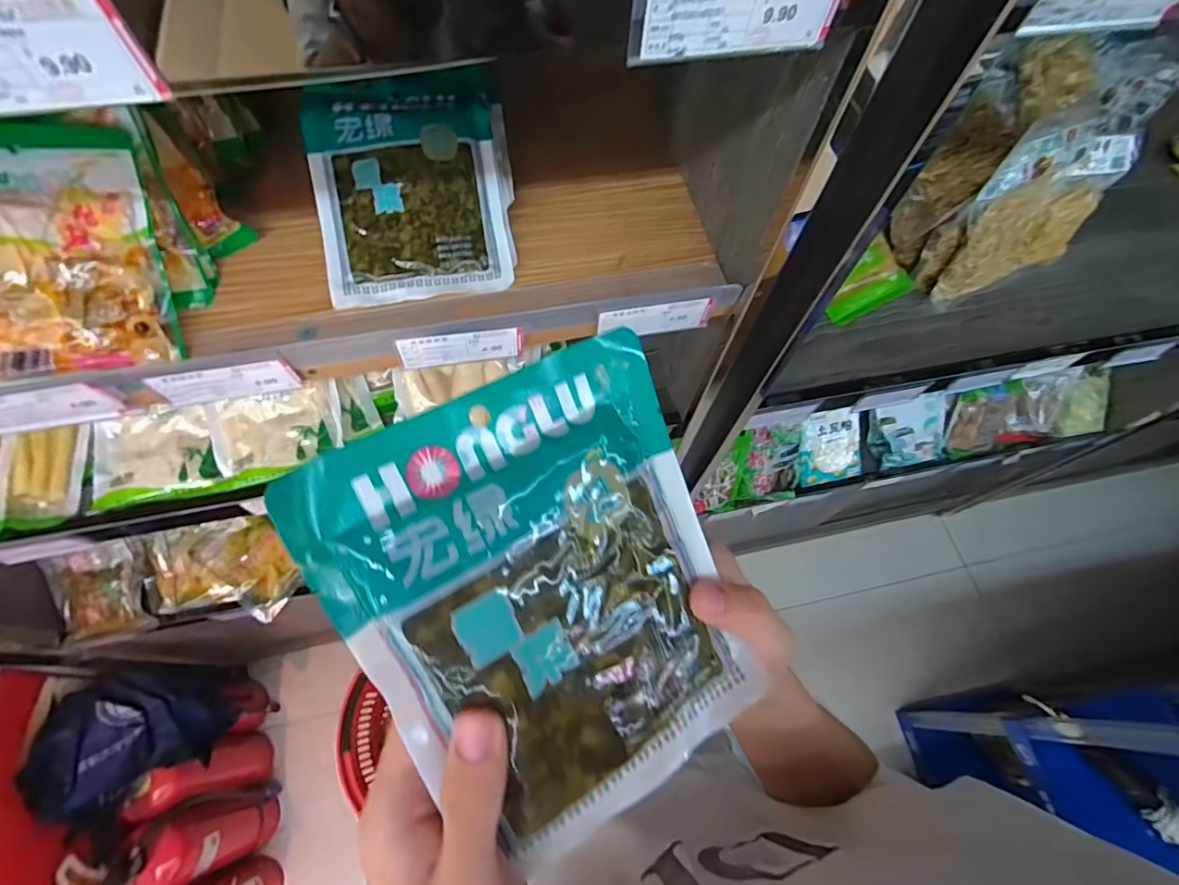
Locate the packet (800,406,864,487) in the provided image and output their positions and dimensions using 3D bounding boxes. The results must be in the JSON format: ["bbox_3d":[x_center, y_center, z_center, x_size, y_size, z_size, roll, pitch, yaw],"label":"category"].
[{"bbox_3d":[0.507,0.009,1.082,0.135,0.017,0.153,-12,104,-1],"label":"packet"}]

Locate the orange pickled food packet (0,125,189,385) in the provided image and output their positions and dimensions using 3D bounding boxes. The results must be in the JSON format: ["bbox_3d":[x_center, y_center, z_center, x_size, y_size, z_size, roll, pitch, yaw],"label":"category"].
[{"bbox_3d":[-0.379,-0.130,0.359,0.132,0.014,0.163,-10,99,-17],"label":"orange pickled food packet"}]

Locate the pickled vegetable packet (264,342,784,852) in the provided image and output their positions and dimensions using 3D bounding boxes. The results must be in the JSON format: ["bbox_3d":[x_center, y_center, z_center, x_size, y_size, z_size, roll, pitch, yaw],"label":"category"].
[{"bbox_3d":[-0.009,0.063,0.205,0.142,0.010,0.179,-28,101,-25],"label":"pickled vegetable packet"}]

